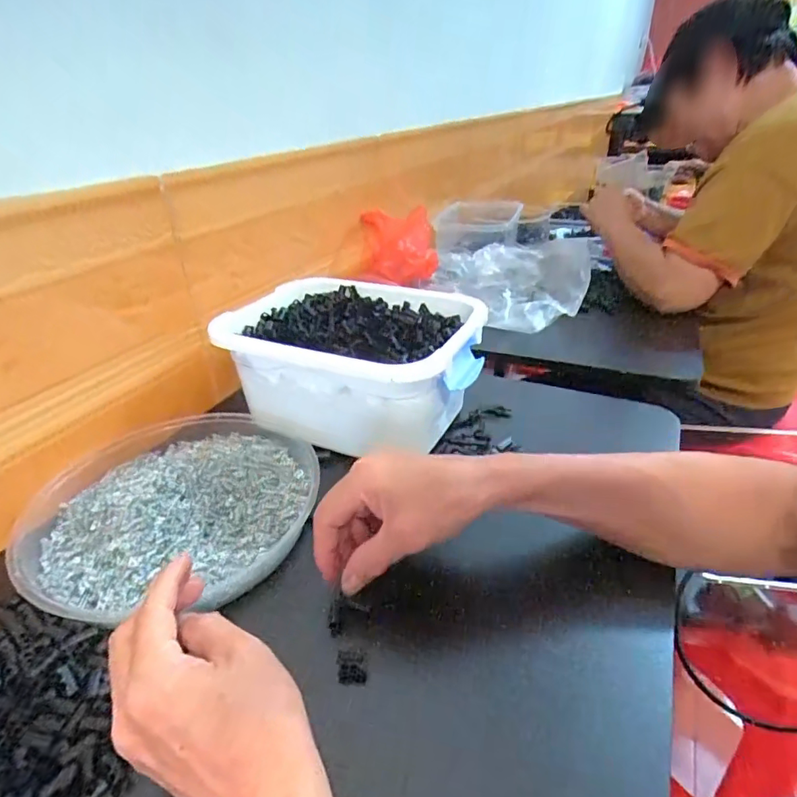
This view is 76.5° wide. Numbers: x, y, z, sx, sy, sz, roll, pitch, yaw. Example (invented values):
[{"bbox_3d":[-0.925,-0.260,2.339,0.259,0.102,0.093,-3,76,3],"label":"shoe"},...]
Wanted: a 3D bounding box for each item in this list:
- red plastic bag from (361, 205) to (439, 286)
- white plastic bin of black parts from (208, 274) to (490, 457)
[{"bbox_3d":[0.004,-0.247,0.810,0.115,0.101,0.114,0,31,2],"label":"red plastic bag"},{"bbox_3d":[-0.047,-0.041,0.534,0.255,0.102,0.184,11,34,20],"label":"white plastic bin of black parts"}]

